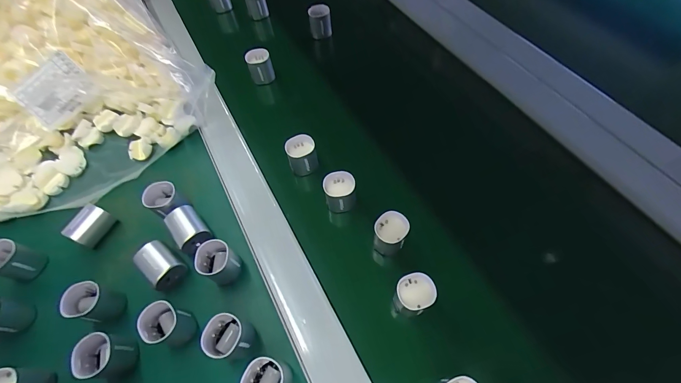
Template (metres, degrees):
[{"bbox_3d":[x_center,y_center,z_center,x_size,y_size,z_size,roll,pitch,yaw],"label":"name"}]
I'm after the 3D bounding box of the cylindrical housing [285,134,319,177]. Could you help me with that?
[{"bbox_3d":[-0.041,-0.038,0.347,0.030,0.036,0.028,-1,63,2],"label":"cylindrical housing"}]

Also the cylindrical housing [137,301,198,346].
[{"bbox_3d":[-0.139,0.107,0.261,0.034,0.030,0.030,4,63,5],"label":"cylindrical housing"}]

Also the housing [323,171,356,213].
[{"bbox_3d":[0.000,0.002,0.325,0.031,0.037,0.028,-13,63,-4],"label":"housing"}]

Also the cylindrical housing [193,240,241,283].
[{"bbox_3d":[-0.107,0.062,0.285,0.027,0.035,0.030,28,68,16],"label":"cylindrical housing"}]

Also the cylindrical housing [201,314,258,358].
[{"bbox_3d":[-0.086,0.115,0.257,0.032,0.037,0.030,-1,63,2],"label":"cylindrical housing"}]

